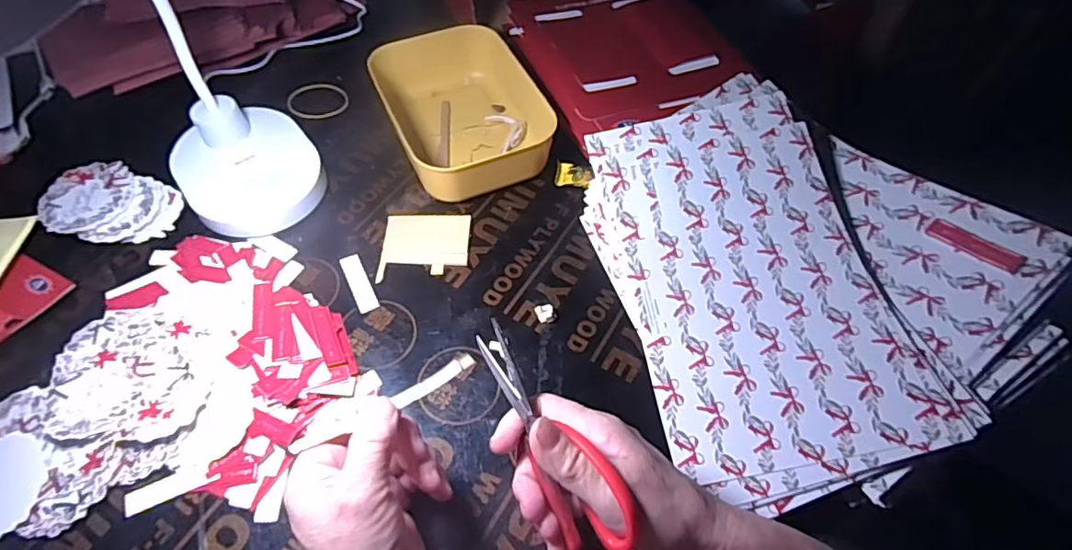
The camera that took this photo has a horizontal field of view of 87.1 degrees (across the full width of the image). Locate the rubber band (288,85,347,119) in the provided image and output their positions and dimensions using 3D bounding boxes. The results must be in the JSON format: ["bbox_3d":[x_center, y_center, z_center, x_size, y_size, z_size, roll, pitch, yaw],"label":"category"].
[{"bbox_3d":[-0.238,-0.191,0.614,0.062,0.006,0.058,-16,58,-11],"label":"rubber band"}]

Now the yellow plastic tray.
[{"bbox_3d":[-0.068,-0.163,0.562,0.136,0.061,0.188,-22,59,-15],"label":"yellow plastic tray"}]

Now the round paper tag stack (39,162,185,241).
[{"bbox_3d":[-0.387,-0.068,0.515,0.106,0.013,0.080,5,58,-16],"label":"round paper tag stack"}]

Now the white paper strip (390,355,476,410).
[{"bbox_3d":[-0.059,0.062,0.331,0.050,0.009,0.008,-31,61,-3],"label":"white paper strip"}]

